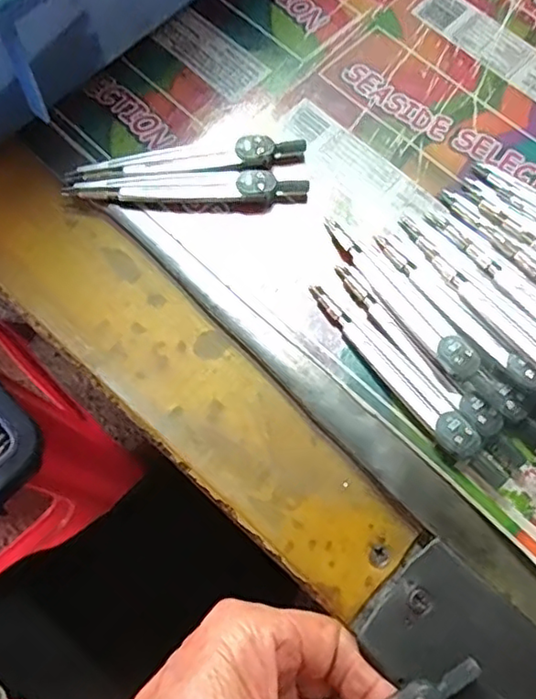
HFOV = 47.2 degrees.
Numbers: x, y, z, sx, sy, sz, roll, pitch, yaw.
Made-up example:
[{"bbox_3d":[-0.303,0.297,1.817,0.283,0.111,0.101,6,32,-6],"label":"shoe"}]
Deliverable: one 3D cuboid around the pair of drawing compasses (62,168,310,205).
[{"bbox_3d":[-0.037,-0.077,0.290,0.109,0.012,0.018,3,70,-1],"label":"pair of drawing compasses"}]

